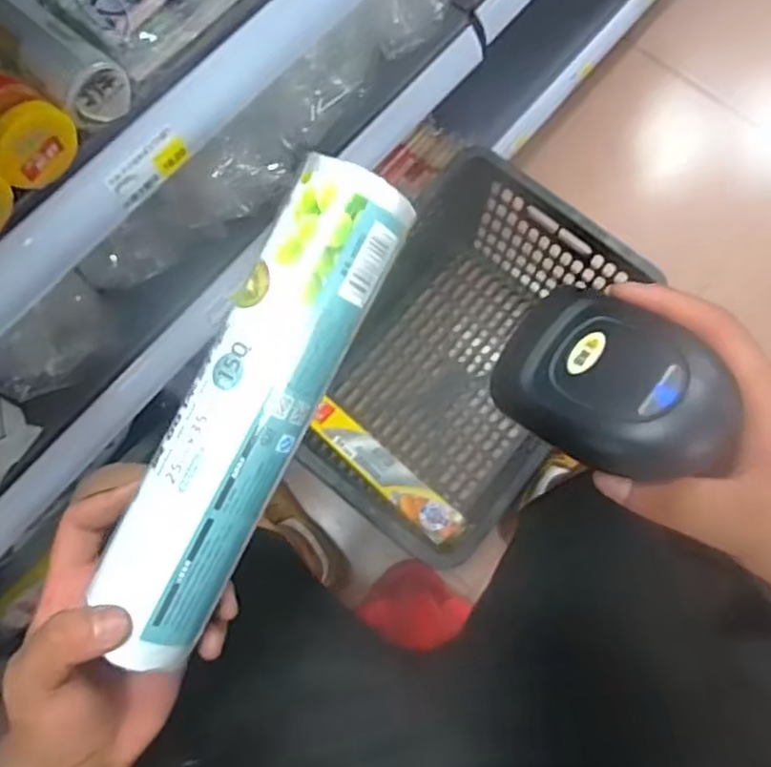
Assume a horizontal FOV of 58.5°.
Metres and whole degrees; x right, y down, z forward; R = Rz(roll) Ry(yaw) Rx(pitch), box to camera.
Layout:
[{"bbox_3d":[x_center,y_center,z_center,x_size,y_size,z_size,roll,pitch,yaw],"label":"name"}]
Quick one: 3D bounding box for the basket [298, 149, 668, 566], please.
[{"bbox_3d":[0.094,-0.023,1.004,0.315,0.294,0.483,37,78,9],"label":"basket"}]

